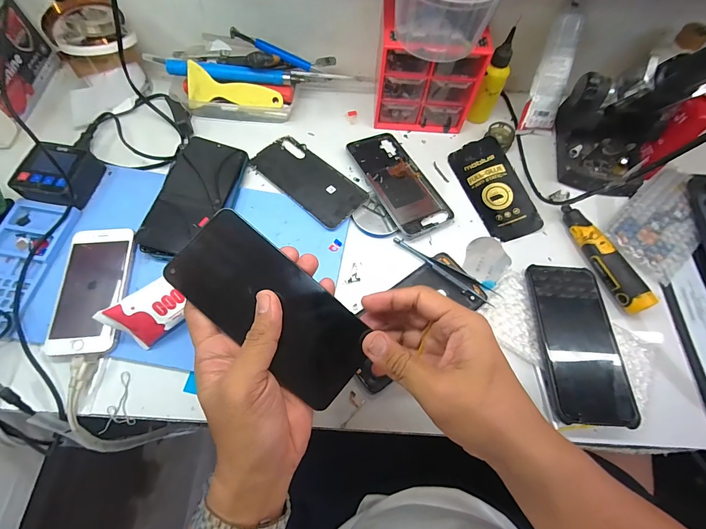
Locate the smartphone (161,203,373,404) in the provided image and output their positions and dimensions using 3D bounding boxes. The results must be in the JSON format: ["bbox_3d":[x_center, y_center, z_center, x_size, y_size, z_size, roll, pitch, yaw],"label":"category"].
[{"bbox_3d":[-0.062,0.033,0.259,0.160,0.014,0.070,41,71,1],"label":"smartphone"}]

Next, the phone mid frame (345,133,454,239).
[{"bbox_3d":[0.059,-0.109,0.433,0.078,0.010,0.163,-27,71,-13],"label":"phone mid frame"}]

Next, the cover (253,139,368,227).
[{"bbox_3d":[-0.057,-0.111,0.429,0.153,0.009,0.073,42,71,14],"label":"cover"}]

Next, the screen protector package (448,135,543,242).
[{"bbox_3d":[0.184,-0.102,0.437,0.069,0.011,0.143,-17,69,-9],"label":"screen protector package"}]

